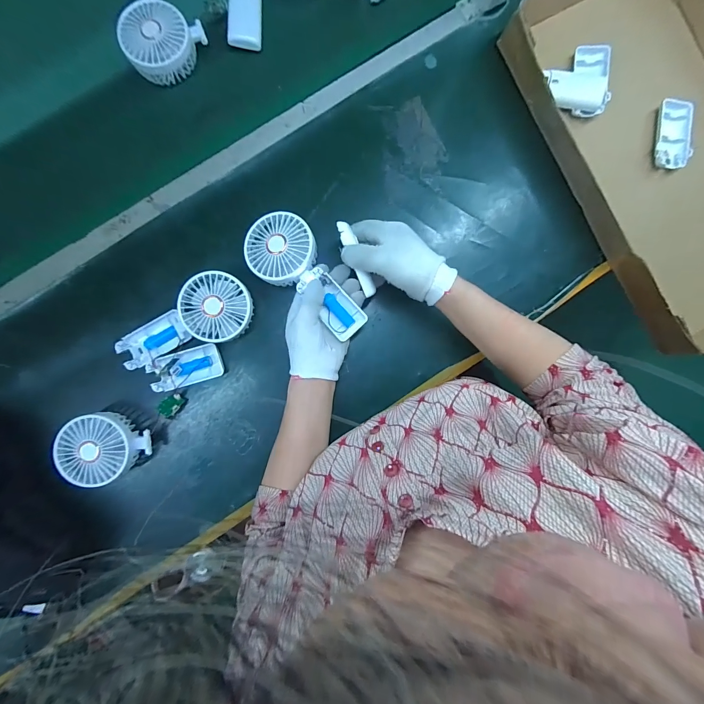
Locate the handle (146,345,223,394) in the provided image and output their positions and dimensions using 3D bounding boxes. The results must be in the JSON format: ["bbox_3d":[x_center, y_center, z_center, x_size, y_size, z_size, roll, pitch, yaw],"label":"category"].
[{"bbox_3d":[-0.221,0.021,0.444,0.091,0.025,0.045,-16,88,-2],"label":"handle"}]

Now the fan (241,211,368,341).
[{"bbox_3d":[-0.057,-0.095,0.426,0.079,0.036,0.184,-44,90,-1],"label":"fan"}]

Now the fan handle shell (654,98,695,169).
[{"bbox_3d":[0.457,-0.310,0.478,0.048,0.015,0.094,5,87,-1],"label":"fan handle shell"}]

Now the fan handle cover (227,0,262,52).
[{"bbox_3d":[-0.147,-0.463,0.461,0.044,0.009,0.083,0,93,-18],"label":"fan handle cover"}]

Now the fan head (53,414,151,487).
[{"bbox_3d":[-0.312,0.117,0.428,0.084,0.058,0.082,0,87,-2],"label":"fan head"}]

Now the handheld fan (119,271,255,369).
[{"bbox_3d":[-0.220,-0.040,0.432,0.184,0.043,0.087,-20,94,-4],"label":"handheld fan"}]

